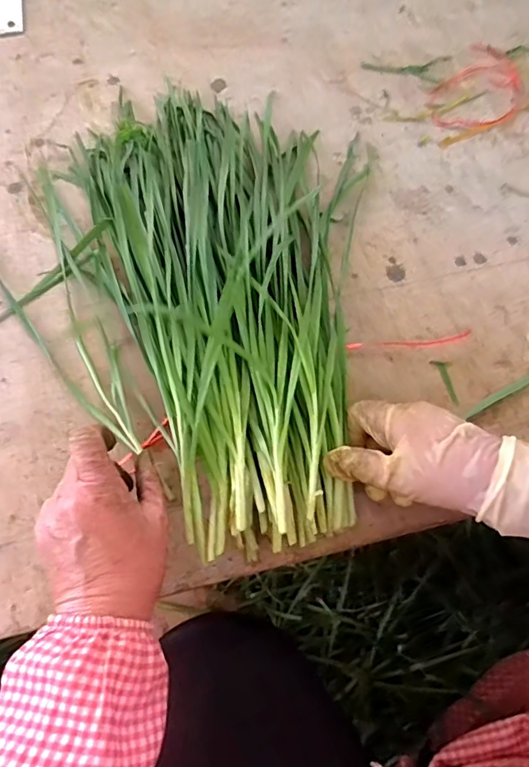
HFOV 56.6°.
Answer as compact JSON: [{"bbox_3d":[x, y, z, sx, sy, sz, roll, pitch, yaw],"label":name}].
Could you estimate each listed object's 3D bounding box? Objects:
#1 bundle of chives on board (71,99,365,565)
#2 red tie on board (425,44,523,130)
[{"bbox_3d":[-0.033,-0.099,0.432,0.268,0.051,0.465,-10,62,-5],"label":"bundle of chives on board"},{"bbox_3d":[0.249,-0.336,0.563,0.093,0.005,0.150,36,70,15],"label":"red tie on board"}]

